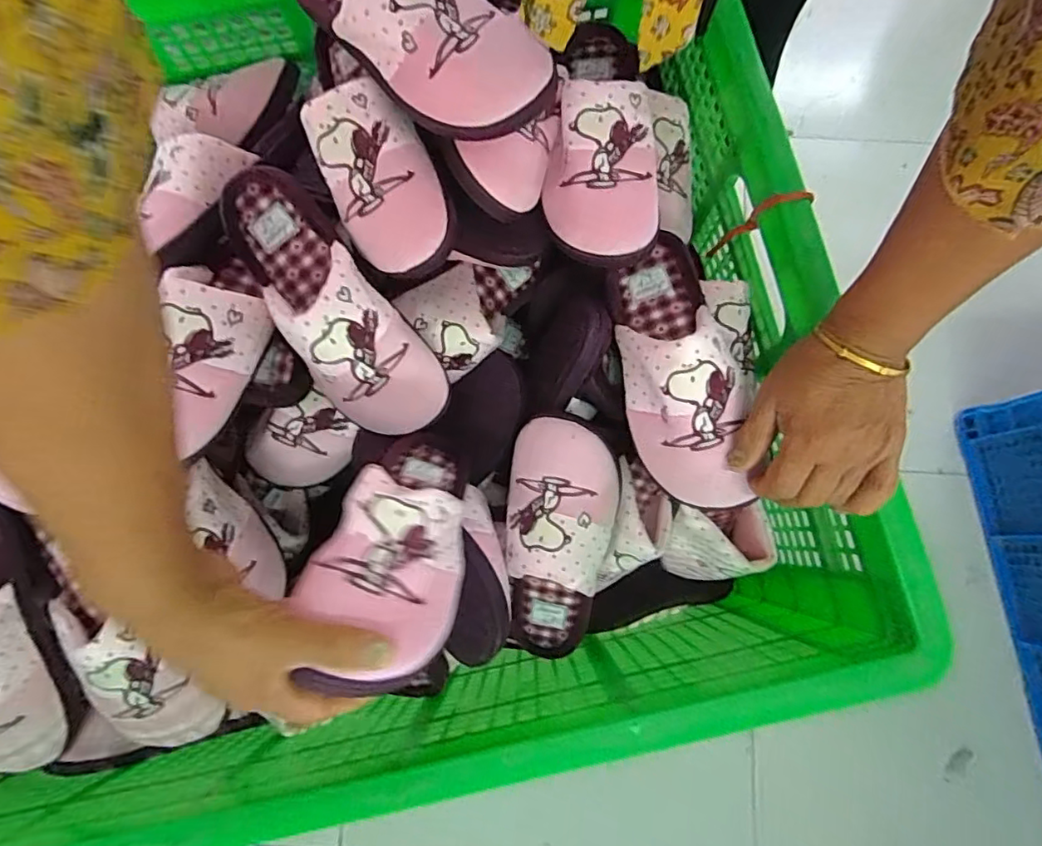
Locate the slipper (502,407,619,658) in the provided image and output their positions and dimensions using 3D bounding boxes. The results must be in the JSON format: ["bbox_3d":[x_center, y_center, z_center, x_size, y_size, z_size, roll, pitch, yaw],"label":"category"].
[{"bbox_3d":[0.033,0.121,0.532,0.102,0.092,0.243,5,106,2],"label":"slipper"}]

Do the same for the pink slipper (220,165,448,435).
[{"bbox_3d":[-0.156,-0.091,0.464,0.089,0.075,0.240,-37,99,-6],"label":"pink slipper"}]

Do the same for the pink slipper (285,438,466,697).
[{"bbox_3d":[-0.085,0.074,0.413,0.087,0.227,0.077,5,120,2],"label":"pink slipper"}]

